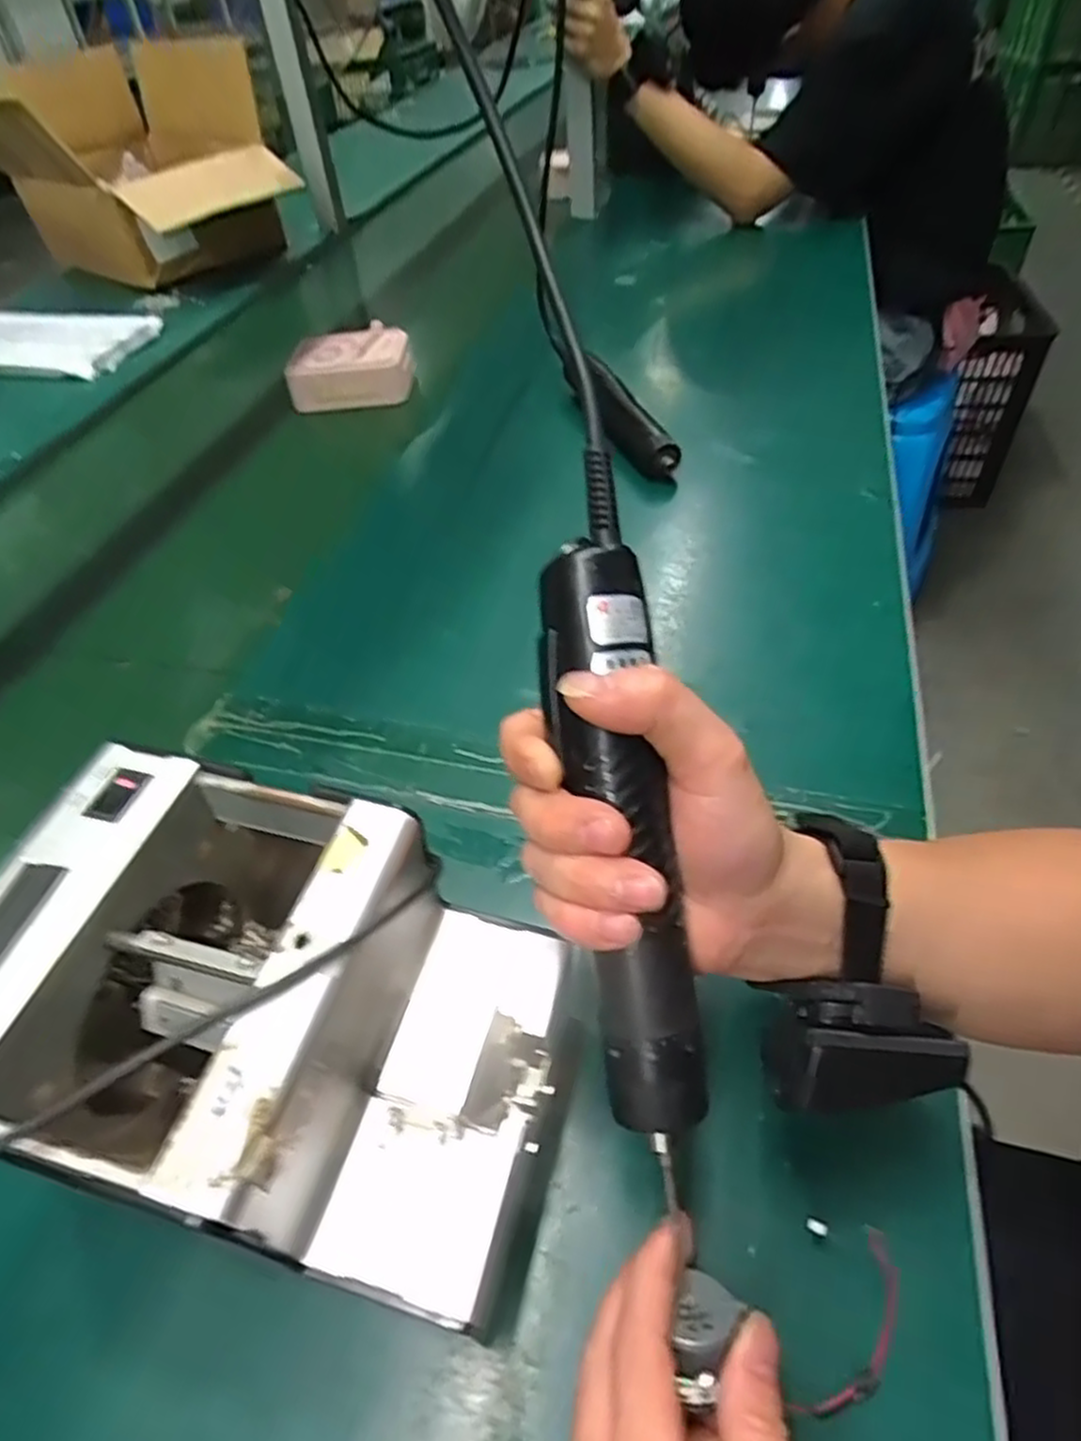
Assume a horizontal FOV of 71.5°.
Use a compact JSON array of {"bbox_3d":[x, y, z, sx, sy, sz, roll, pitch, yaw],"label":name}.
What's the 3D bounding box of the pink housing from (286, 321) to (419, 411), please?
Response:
[{"bbox_3d":[-0.206,-0.395,0.842,0.136,0.058,0.088,-2,47,5],"label":"pink housing"}]

